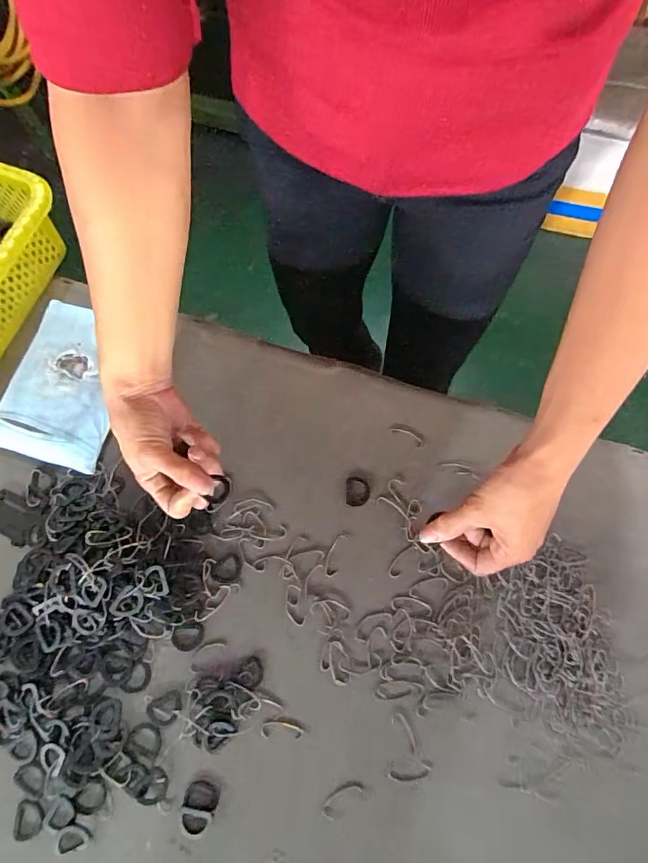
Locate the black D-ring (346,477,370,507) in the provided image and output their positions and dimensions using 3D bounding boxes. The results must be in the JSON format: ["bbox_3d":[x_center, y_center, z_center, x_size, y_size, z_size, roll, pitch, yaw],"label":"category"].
[{"bbox_3d":[0.033,0.059,0.449,0.023,0.004,0.029,1,75,1],"label":"black D-ring"}]

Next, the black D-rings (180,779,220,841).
[{"bbox_3d":[-0.106,0.317,0.384,0.029,0.004,0.042,15,76,4],"label":"black D-rings"}]

